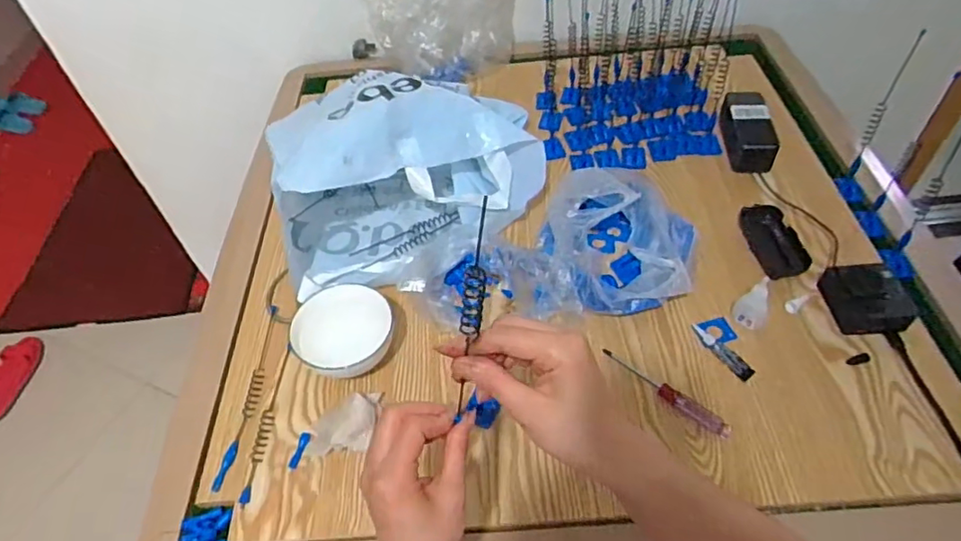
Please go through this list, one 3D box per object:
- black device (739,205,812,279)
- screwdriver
[{"bbox_3d":[0.368,-0.042,0.733,0.057,0.028,0.127,-5,50,1],"label":"black device"},{"bbox_3d":[0.193,0.126,0.618,0.017,0.013,0.149,-38,57,-24],"label":"screwdriver"}]

